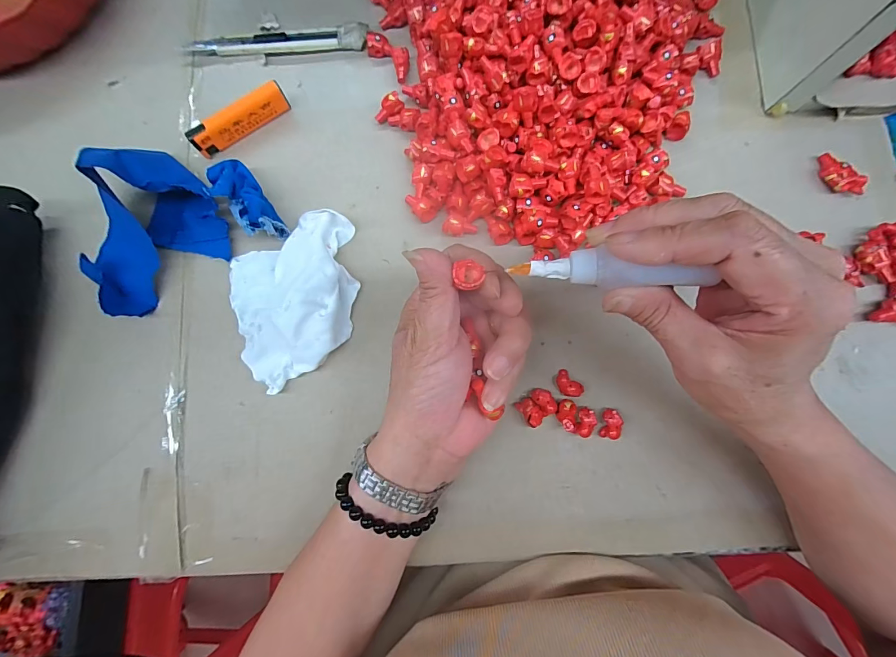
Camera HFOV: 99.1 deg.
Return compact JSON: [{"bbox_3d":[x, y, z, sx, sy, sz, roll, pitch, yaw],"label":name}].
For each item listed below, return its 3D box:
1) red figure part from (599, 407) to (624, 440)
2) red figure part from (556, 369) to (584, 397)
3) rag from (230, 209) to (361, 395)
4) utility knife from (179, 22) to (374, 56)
[{"bbox_3d":[0.115,0.067,0.269,0.011,0.013,0.021,11,83,4],"label":"red figure part"},{"bbox_3d":[0.086,0.040,0.274,0.013,0.014,0.020,-39,83,-3],"label":"red figure part"},{"bbox_3d":[-0.111,-0.024,0.280,0.101,0.030,0.107,-23,82,-1],"label":"rag"},{"bbox_3d":[-0.144,-0.243,0.325,0.150,0.011,0.018,-4,82,2],"label":"utility knife"}]

